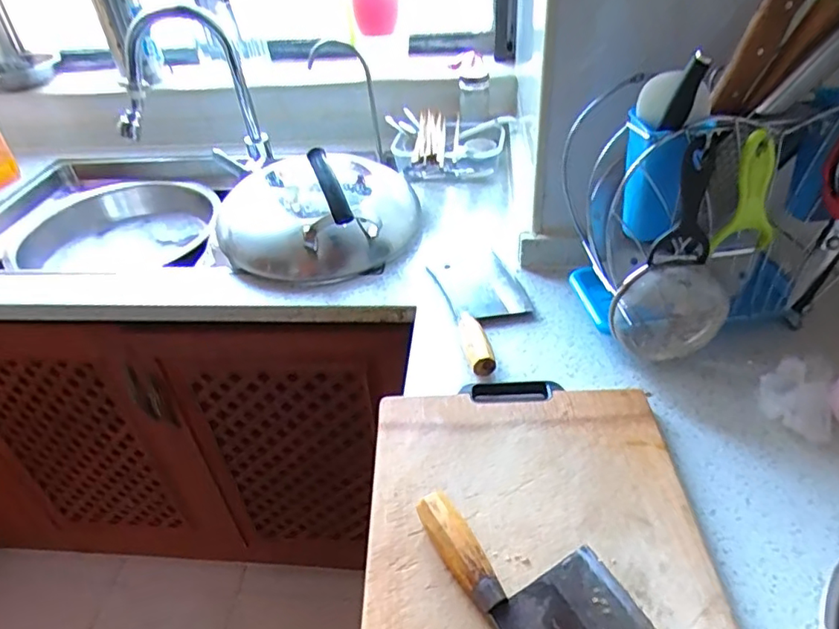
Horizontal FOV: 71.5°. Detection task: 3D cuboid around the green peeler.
[{"bbox_3d":[0.318,-0.114,0.554,0.061,0.116,0.010,-7,31,-3],"label":"green peeler"}]

